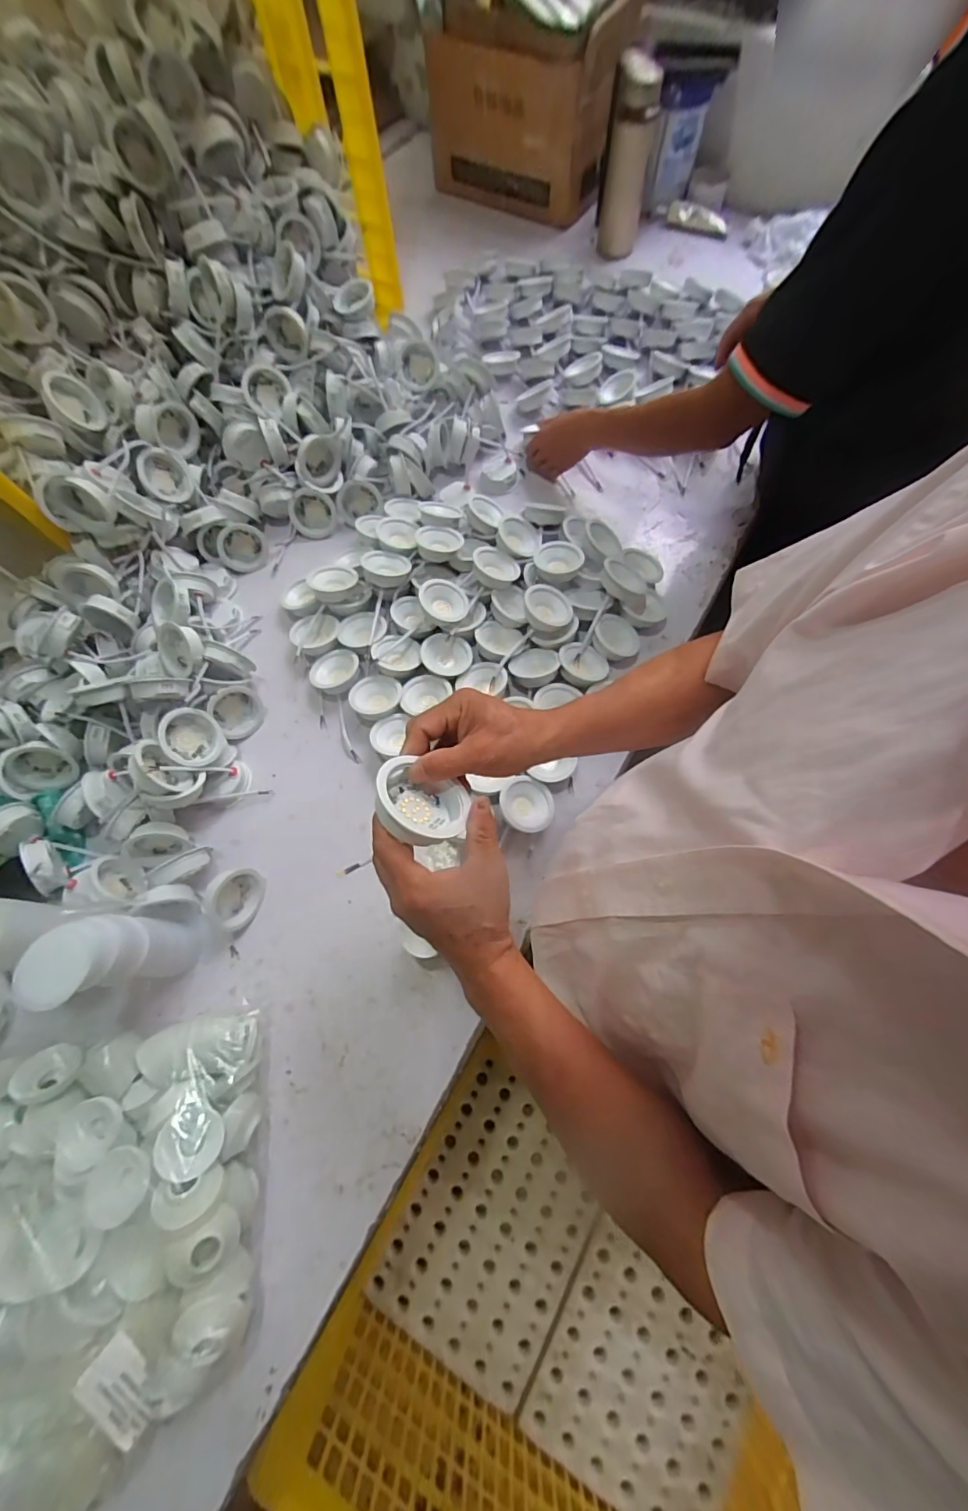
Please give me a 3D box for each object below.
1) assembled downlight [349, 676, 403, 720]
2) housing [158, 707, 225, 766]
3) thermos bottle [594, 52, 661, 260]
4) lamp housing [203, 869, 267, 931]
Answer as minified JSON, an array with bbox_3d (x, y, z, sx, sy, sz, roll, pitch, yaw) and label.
[{"bbox_3d":[-0.150,-0.080,0.691,0.070,0.033,0.071,0,65,1],"label":"assembled downlight"},{"bbox_3d":[-0.366,-0.023,0.617,0.071,0.032,0.071,-40,111,-50],"label":"housing"},{"bbox_3d":[0.290,-1.191,0.980,0.074,0.237,0.074,17,67,8],"label":"thermos bottle"},{"bbox_3d":[-0.299,0.170,0.589,0.024,0.063,0.069,10,65,27],"label":"lamp housing"}]

